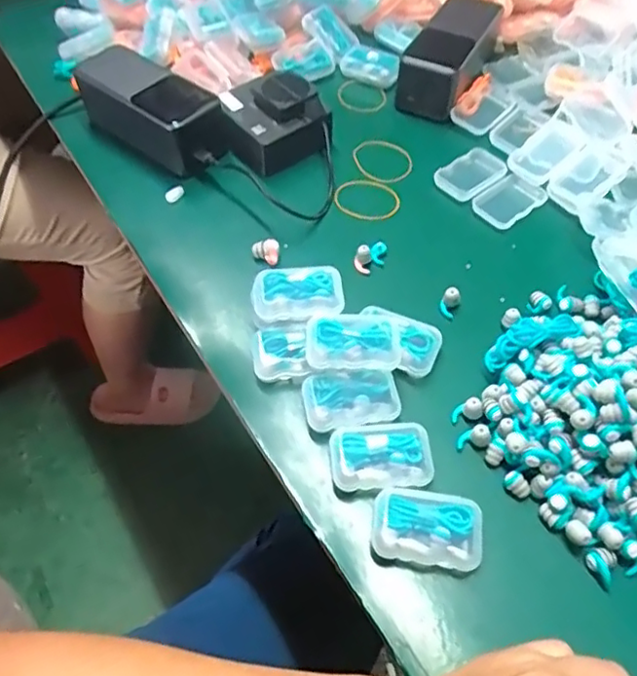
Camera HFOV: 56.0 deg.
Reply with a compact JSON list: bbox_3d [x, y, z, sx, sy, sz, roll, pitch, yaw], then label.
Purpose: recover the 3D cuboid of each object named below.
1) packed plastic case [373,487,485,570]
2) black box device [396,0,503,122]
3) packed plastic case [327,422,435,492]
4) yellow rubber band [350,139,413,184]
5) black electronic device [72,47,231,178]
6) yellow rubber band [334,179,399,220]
[{"bbox_3d":[0.057,0.098,0.310,0.055,0.011,0.038,5,55,3],"label":"packed plastic case"},{"bbox_3d":[0.118,-0.252,0.535,0.055,0.044,0.130,26,59,16],"label":"black box device"},{"bbox_3d":[0.034,0.065,0.332,0.055,0.009,0.036,-5,55,0],"label":"packed plastic case"},{"bbox_3d":[0.053,-0.143,0.487,0.048,0.004,0.052,-13,60,-16],"label":"yellow rubber band"},{"bbox_3d":[-0.132,-0.179,0.479,0.143,0.046,0.060,36,62,22],"label":"black electronic device"},{"bbox_3d":[0.037,-0.106,0.461,0.050,0.004,0.043,-2,59,-4],"label":"yellow rubber band"}]

